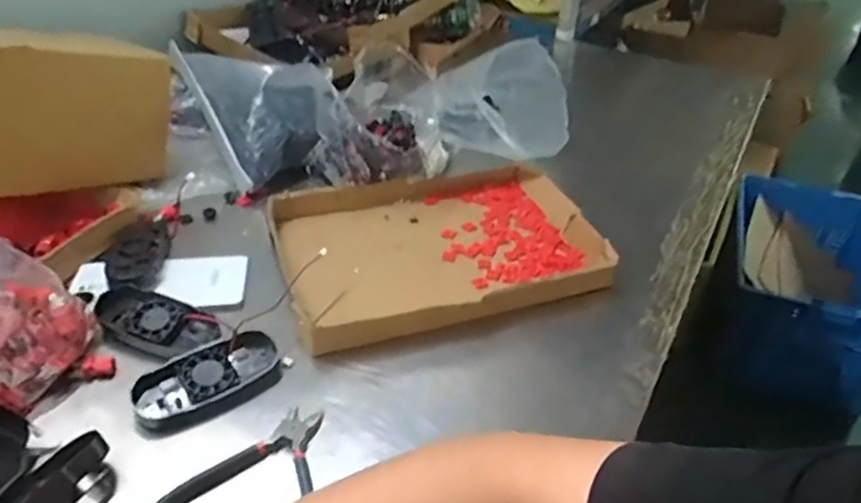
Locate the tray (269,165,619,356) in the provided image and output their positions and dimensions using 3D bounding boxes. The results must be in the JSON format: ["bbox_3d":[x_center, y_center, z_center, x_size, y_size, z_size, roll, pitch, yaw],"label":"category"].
[{"bbox_3d":[0.011,-0.012,0.656,0.324,0.036,0.244,-12,39,-20],"label":"tray"}]

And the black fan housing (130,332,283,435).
[{"bbox_3d":[-0.174,0.106,0.502,0.111,0.025,0.058,-24,44,-32],"label":"black fan housing"}]

